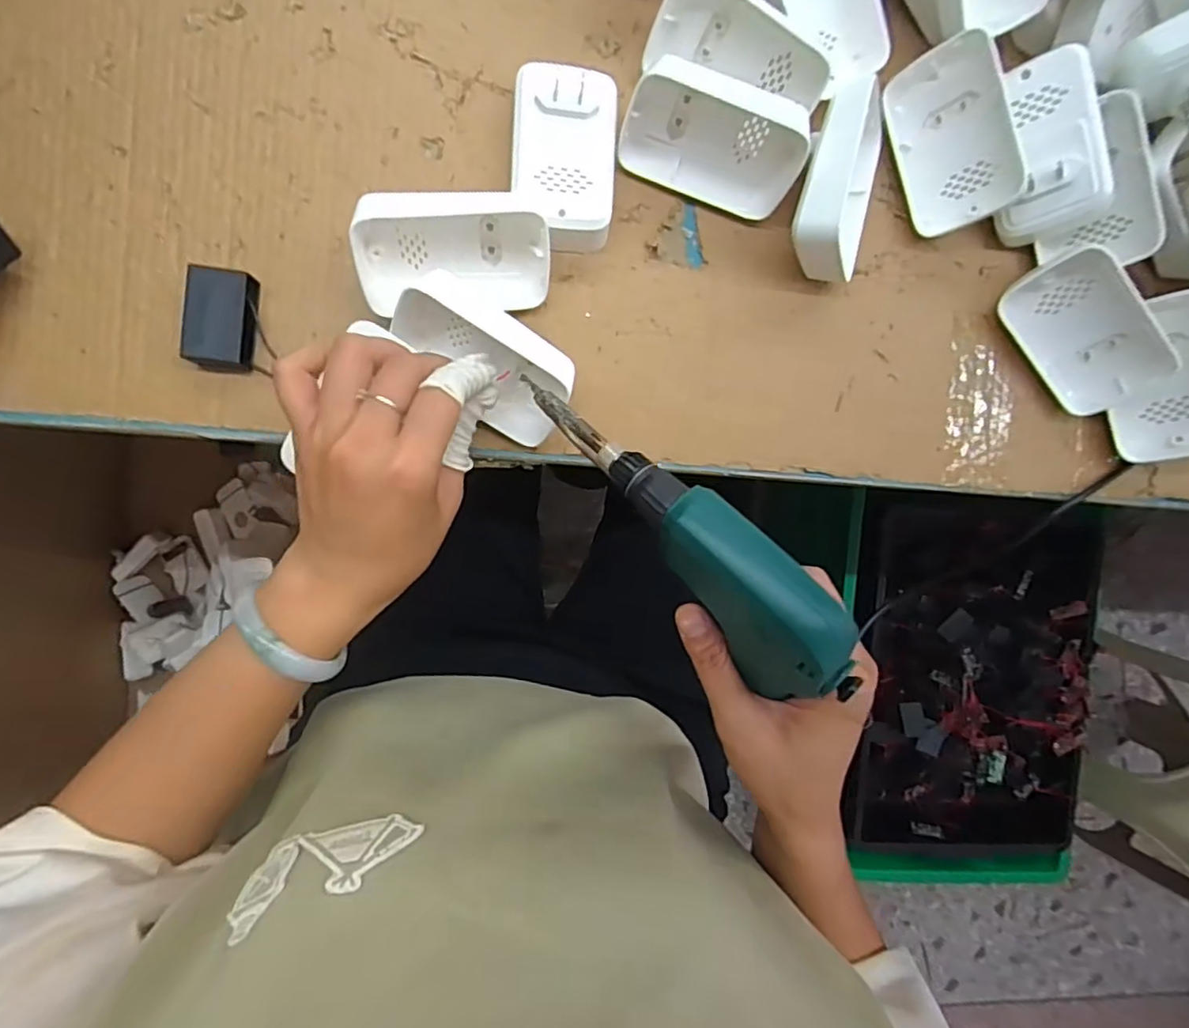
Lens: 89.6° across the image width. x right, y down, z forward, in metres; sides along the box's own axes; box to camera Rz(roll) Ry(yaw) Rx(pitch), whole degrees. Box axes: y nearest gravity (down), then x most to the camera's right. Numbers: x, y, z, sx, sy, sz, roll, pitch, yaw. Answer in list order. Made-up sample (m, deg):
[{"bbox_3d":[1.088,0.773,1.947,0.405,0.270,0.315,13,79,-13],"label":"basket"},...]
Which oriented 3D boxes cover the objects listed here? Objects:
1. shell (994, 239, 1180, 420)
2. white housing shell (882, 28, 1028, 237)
[{"bbox_3d":[0.294,-0.108,0.362,0.026,0.061,0.095,-42,98,-29],"label":"shell"},{"bbox_3d":[0.208,-0.221,0.350,0.022,0.058,0.101,-21,96,-47],"label":"white housing shell"}]

